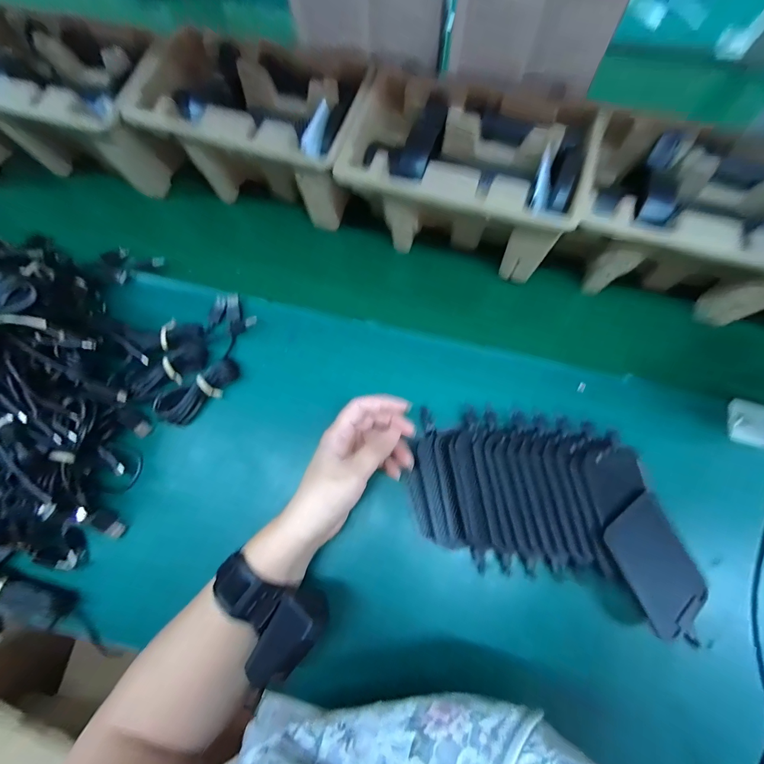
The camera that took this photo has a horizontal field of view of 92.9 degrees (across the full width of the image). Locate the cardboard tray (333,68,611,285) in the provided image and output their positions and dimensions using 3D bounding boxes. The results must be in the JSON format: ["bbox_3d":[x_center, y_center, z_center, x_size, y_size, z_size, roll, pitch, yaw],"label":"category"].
[{"bbox_3d":[0.082,-0.213,0.389,0.228,0.103,0.139,16,72,6],"label":"cardboard tray"}]

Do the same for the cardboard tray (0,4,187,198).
[{"bbox_3d":[-0.348,-0.323,0.431,0.261,0.107,0.137,14,72,5],"label":"cardboard tray"}]

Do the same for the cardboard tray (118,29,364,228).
[{"bbox_3d":[-0.135,-0.277,0.411,0.226,0.104,0.136,17,73,6],"label":"cardboard tray"}]

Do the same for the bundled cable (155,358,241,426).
[{"bbox_3d":[-0.186,0.010,0.372,0.087,0.025,0.032,-39,75,-11],"label":"bundled cable"}]

